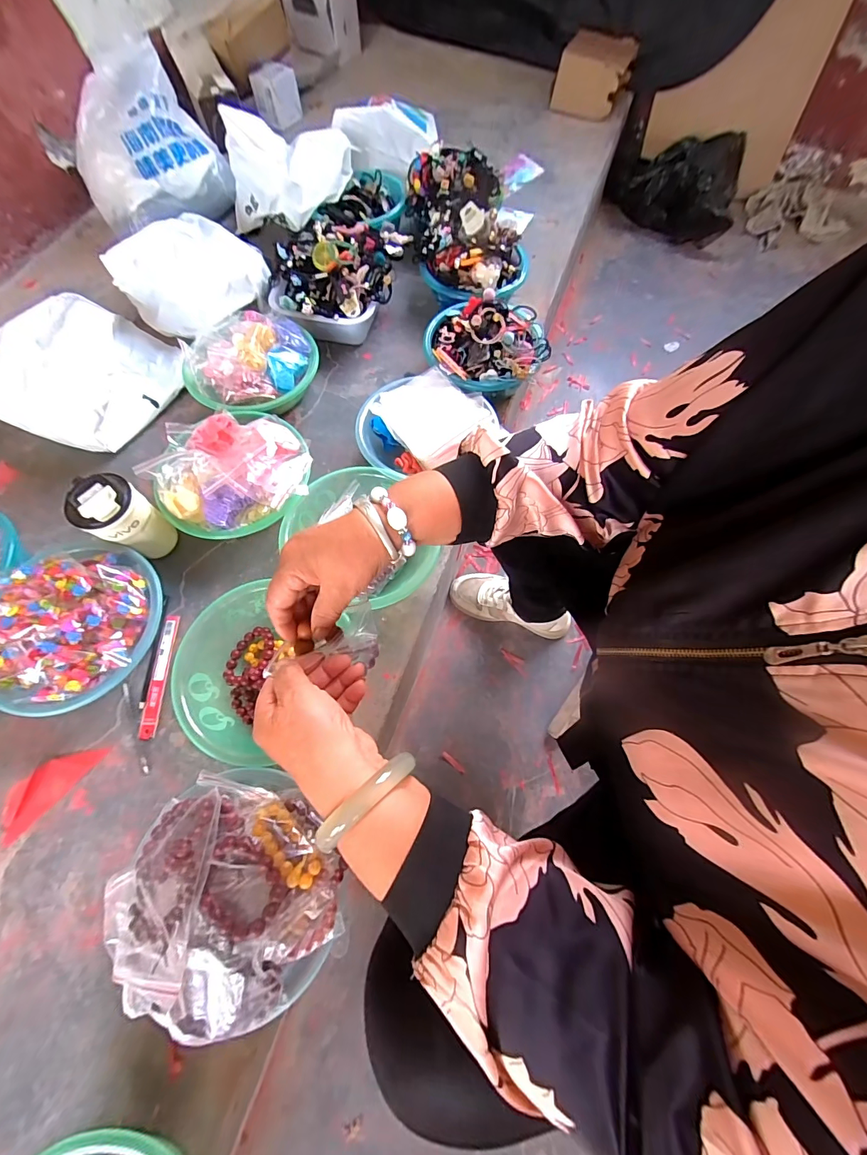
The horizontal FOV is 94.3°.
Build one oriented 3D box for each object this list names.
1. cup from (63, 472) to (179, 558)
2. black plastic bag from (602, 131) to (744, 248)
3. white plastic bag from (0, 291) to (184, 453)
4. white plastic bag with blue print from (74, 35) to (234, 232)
[{"bbox_3d":[-0.458,-0.083,0.606,0.081,0.150,0.081,0,68,0],"label":"cup"},{"bbox_3d":[0.725,-1.191,1.223,0.370,0.161,0.254,15,69,5],"label":"black plastic bag"},{"bbox_3d":[-0.649,-0.387,0.756,0.296,0.094,0.285,22,70,8],"label":"white plastic bag"},{"bbox_3d":[-0.622,-0.945,0.891,0.299,0.218,0.186,-38,73,-14],"label":"white plastic bag with blue print"}]

